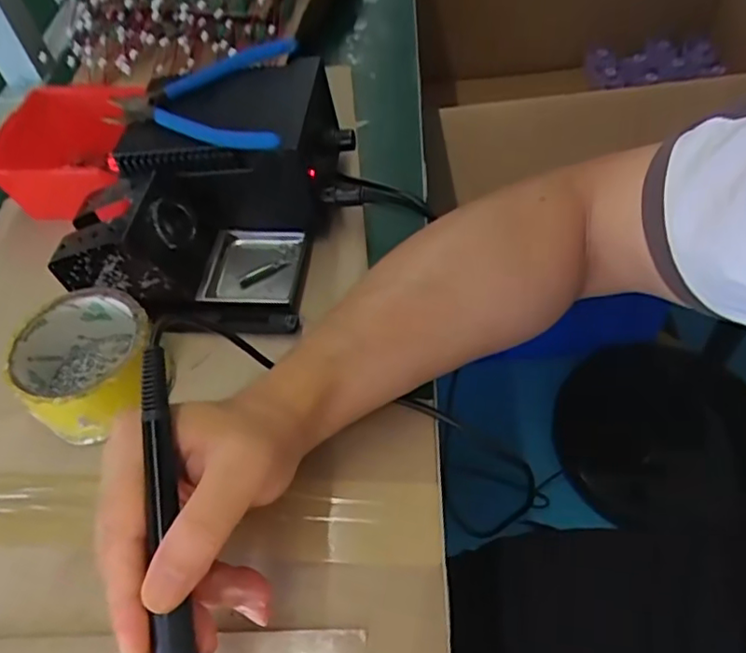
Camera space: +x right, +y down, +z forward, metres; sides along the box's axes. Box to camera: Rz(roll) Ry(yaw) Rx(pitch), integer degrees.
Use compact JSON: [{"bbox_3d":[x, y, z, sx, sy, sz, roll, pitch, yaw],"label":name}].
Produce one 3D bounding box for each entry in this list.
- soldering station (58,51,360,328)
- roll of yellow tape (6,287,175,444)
[{"bbox_3d":[-0.111,-0.105,0.440,0.166,0.089,0.202,12,55,14],"label":"soldering station"},{"bbox_3d":[-0.174,0.024,0.379,0.083,0.044,0.090,-31,56,-17],"label":"roll of yellow tape"}]

